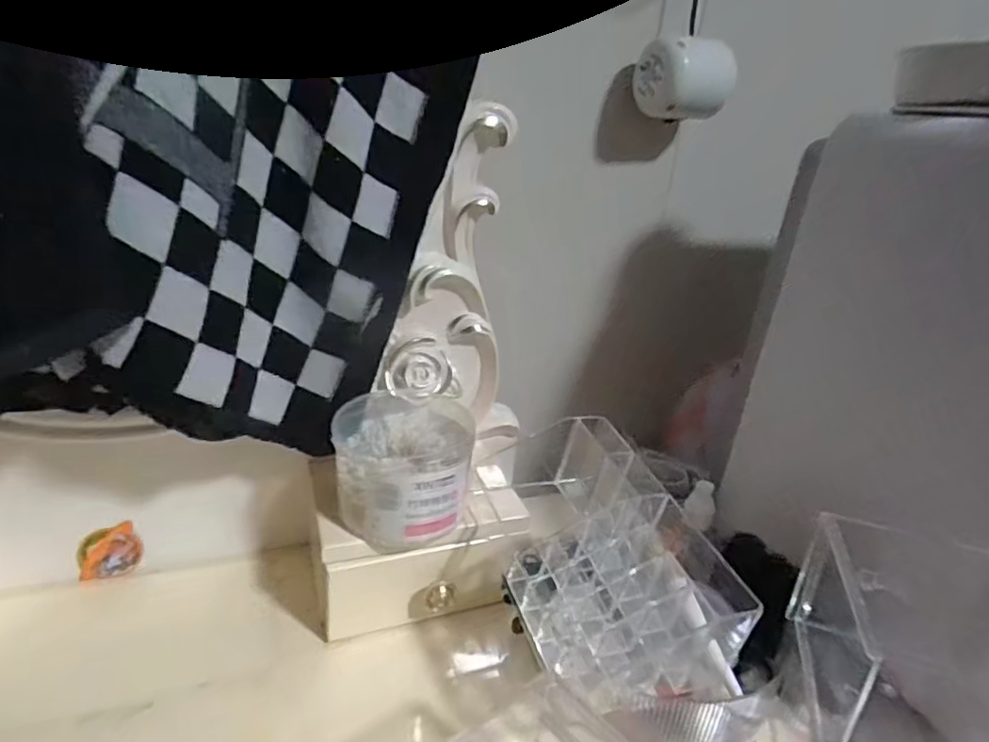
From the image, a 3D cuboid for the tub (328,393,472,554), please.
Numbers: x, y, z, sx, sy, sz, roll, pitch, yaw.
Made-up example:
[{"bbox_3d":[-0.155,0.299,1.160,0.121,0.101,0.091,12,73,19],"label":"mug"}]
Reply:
[{"bbox_3d":[-0.080,0.080,0.521,0.113,0.085,0.139,3,22,-7],"label":"tub"}]

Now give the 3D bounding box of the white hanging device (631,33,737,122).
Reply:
[{"bbox_3d":[0.177,-0.273,0.566,0.068,0.065,0.075,-10,27,-35],"label":"white hanging device"}]

